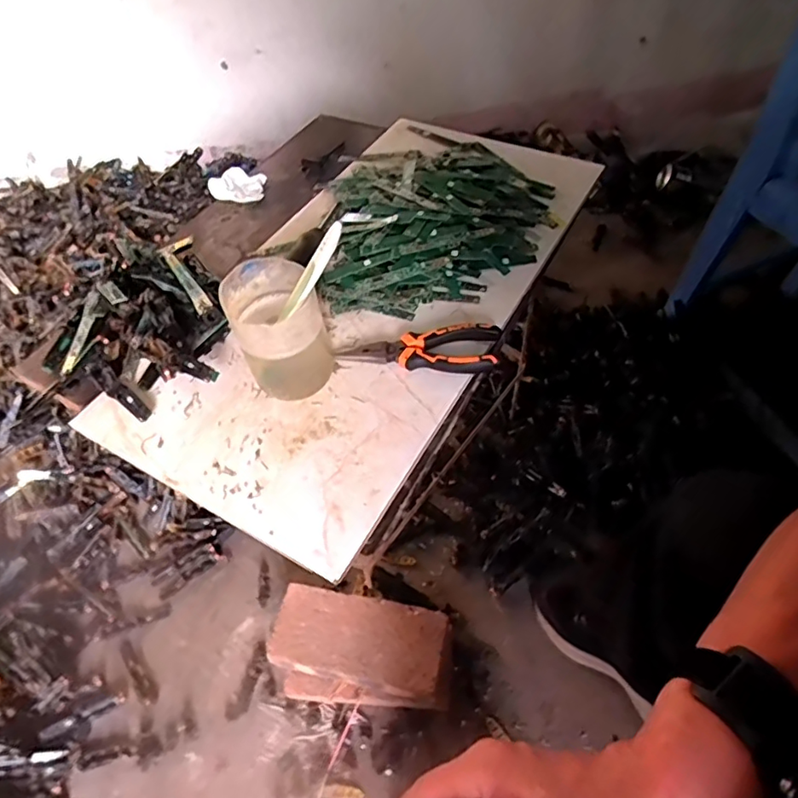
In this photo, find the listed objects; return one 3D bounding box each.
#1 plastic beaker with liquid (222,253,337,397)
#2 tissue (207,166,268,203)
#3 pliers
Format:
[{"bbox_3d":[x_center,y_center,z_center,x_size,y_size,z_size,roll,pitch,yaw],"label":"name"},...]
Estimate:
[{"bbox_3d":[-0.104,-0.059,0.490,0.078,0.100,0.080,-18,53,-10],"label":"plastic beaker with liquid"},{"bbox_3d":[-0.213,-0.280,0.727,0.073,0.020,0.056,-2,52,3],"label":"tissue"},{"bbox_3d":[0.017,-0.046,0.529,0.153,0.022,0.051,-2,52,3],"label":"pliers"}]

